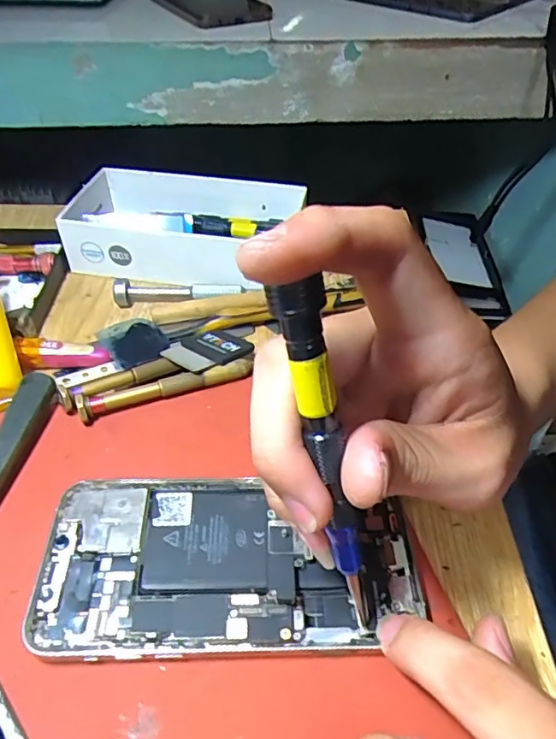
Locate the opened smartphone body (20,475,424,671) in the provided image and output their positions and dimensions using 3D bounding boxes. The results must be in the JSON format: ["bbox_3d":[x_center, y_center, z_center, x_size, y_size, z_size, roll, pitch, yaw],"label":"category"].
[{"bbox_3d":[-0.021,0.076,0.212,0.144,0.010,0.072,2,46,2],"label":"opened smartphone body"}]

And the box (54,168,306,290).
[{"bbox_3d":[-0.066,-0.098,0.372,0.155,0.035,0.093,7,45,8],"label":"box"}]

